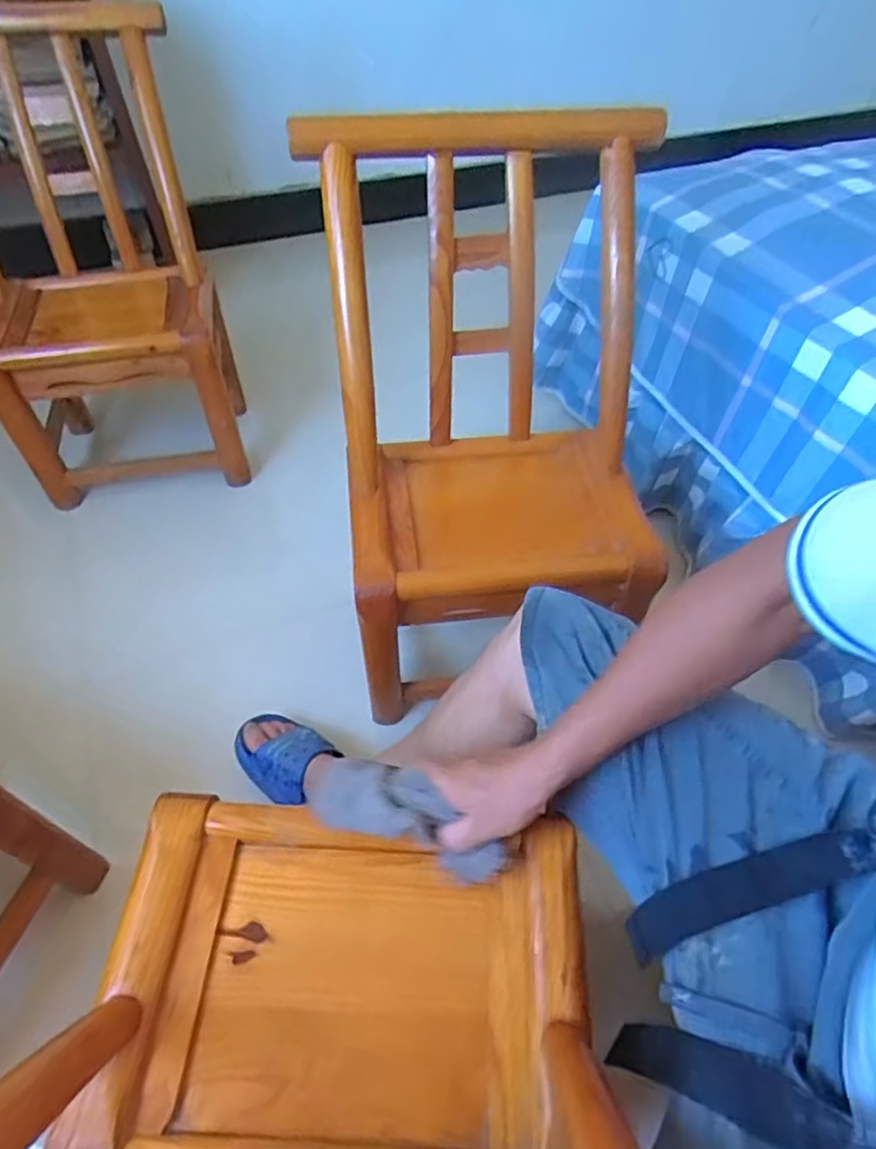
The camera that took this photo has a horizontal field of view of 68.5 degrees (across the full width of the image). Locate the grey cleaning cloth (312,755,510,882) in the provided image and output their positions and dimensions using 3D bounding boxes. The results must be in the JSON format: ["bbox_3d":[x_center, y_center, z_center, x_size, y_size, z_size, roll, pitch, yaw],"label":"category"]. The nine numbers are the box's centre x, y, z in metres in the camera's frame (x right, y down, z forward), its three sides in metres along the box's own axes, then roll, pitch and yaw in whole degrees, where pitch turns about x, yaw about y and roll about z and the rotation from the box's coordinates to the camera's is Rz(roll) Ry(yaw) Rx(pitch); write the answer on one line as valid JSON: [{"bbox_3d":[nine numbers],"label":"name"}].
[{"bbox_3d":[-0.024,0.214,0.565,0.174,0.051,0.070,20,53,17],"label":"grey cleaning cloth"}]

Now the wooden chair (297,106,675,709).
[{"bbox_3d":[0.063,-0.168,0.821,0.368,0.636,0.396,-6,51,-7],"label":"wooden chair"}]

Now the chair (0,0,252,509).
[{"bbox_3d":[-0.590,-0.516,1.107,0.372,0.669,0.398,-7,52,-7],"label":"chair"}]

